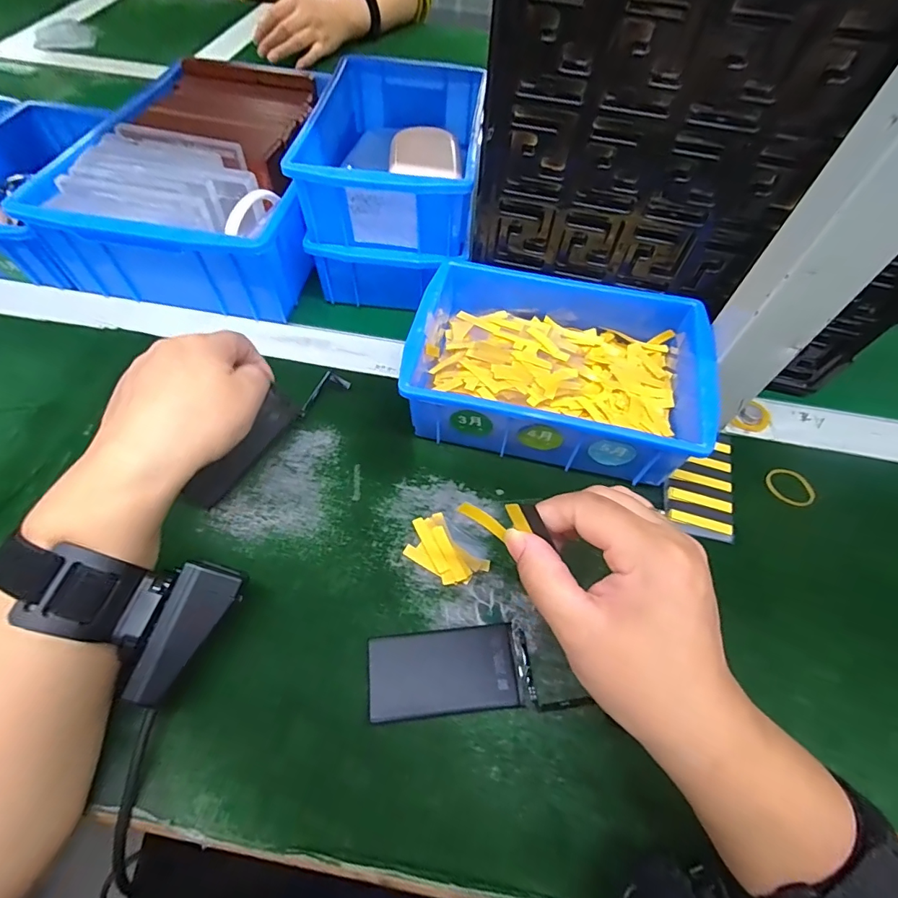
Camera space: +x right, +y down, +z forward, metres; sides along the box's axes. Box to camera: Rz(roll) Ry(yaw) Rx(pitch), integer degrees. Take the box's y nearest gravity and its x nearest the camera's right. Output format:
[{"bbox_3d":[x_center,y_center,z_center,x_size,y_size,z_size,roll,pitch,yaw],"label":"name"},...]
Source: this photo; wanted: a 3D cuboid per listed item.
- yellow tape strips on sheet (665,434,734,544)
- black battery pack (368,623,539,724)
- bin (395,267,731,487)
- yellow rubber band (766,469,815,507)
[{"bbox_3d":[0.181,0.021,0.331,0.044,0.007,0.088,16,58,7],"label":"yellow tape strips on sheet"},{"bbox_3d":[0.001,0.123,0.257,0.090,0.009,0.043,-4,58,-6],"label":"black battery pack"},{"bbox_3d":[0.076,-0.061,0.344,0.200,0.069,0.146,12,57,4],"label":"bin"},{"bbox_3d":[0.246,0.027,0.332,0.024,0.005,0.032,-31,59,-7],"label":"yellow rubber band"}]

